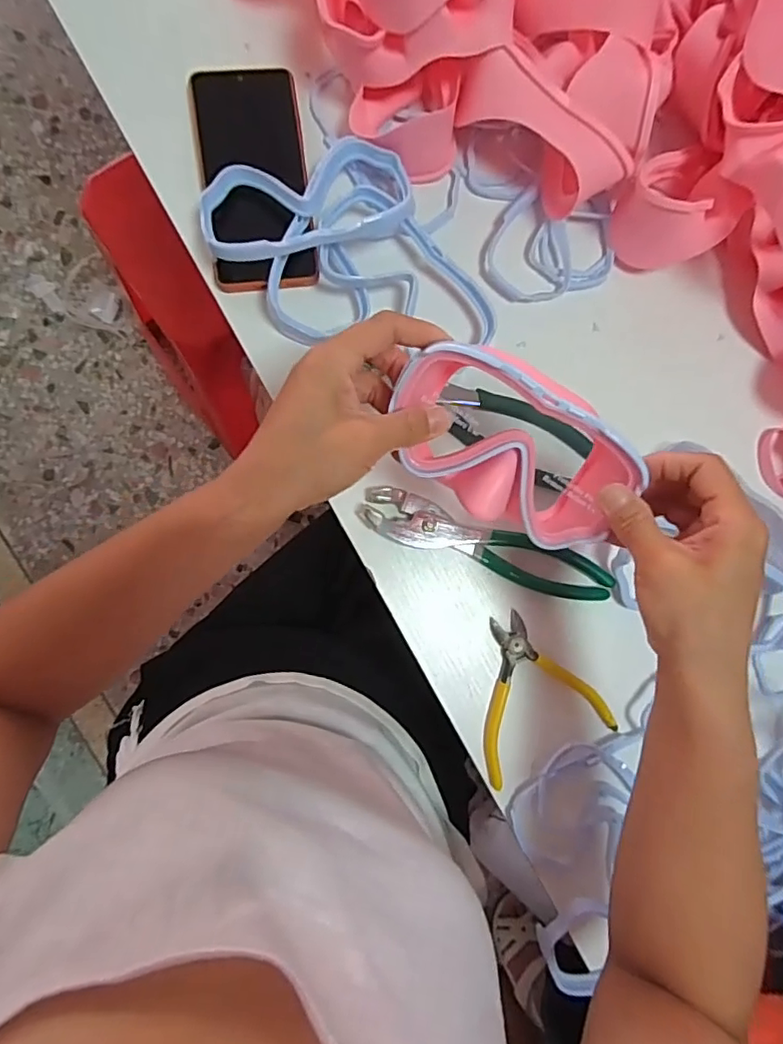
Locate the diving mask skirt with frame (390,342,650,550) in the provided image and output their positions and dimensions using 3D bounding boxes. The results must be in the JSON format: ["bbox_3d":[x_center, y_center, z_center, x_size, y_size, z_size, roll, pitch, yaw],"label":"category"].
[{"bbox_3d":[0.067,-0.040,0.325,0.143,0.060,0.075,29,86,-3],"label":"diving mask skirt with frame"}]

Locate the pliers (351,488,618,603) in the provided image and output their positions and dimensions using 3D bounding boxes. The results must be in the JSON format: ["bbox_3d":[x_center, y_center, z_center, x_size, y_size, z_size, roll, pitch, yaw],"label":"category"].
[{"bbox_3d":[0.074,0.019,0.430,0.200,0.011,0.036,19,85,-6],"label":"pliers"}]

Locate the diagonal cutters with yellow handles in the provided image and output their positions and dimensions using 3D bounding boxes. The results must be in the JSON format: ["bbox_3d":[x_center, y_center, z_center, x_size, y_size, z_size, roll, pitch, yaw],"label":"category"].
[{"bbox_3d":[0.101,0.129,0.432,0.104,0.007,0.112,-27,91,-7],"label":"diagonal cutters with yellow handles"}]

